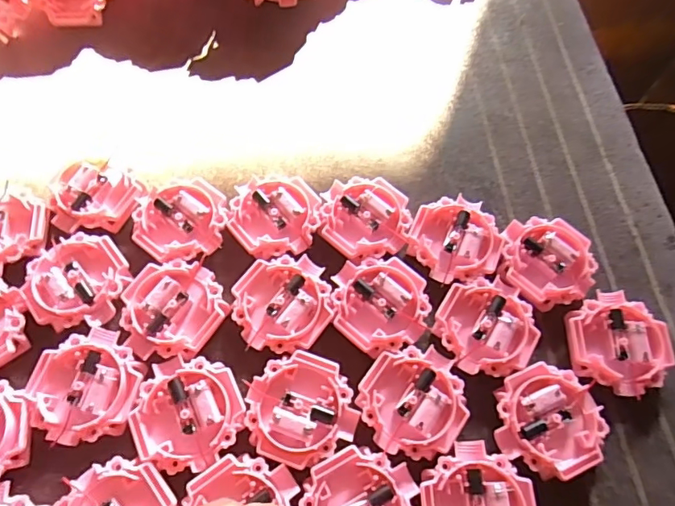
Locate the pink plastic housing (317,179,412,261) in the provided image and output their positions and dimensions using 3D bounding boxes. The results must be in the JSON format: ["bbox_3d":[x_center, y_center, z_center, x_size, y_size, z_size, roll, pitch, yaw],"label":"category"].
[{"bbox_3d":[0.016,-0.019,0.293,0.051,0.016,0.049,1,66,-2],"label":"pink plastic housing"}]

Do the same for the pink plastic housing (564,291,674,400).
[{"bbox_3d":[0.153,0.050,0.268,0.051,0.015,0.053,3,66,-1],"label":"pink plastic housing"}]

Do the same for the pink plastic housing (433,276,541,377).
[{"bbox_3d":[0.081,0.040,0.267,0.051,0.010,0.049,1,66,-2],"label":"pink plastic housing"}]

